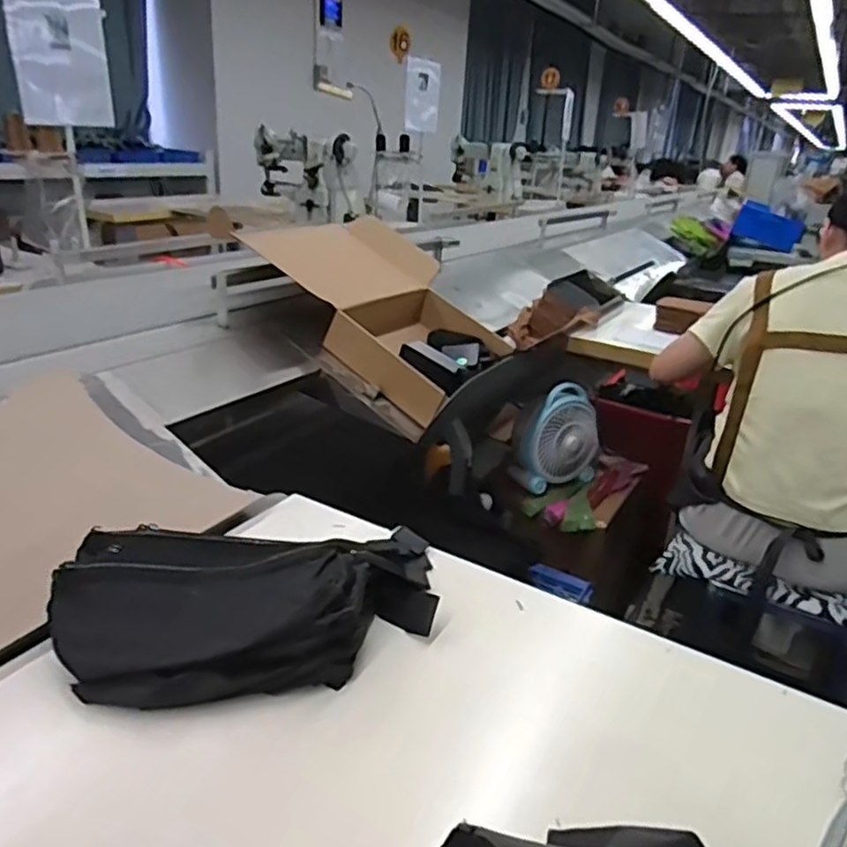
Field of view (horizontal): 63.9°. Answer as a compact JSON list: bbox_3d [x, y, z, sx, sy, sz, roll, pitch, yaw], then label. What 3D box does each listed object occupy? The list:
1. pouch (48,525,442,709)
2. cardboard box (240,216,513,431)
[{"bbox_3d":[-0.138,0.147,0.572,0.311,0.068,0.191,-1,24,-10],"label":"pouch"},{"bbox_3d":[-0.044,-0.247,1.392,0.444,0.231,0.447,17,27,28],"label":"cardboard box"}]

